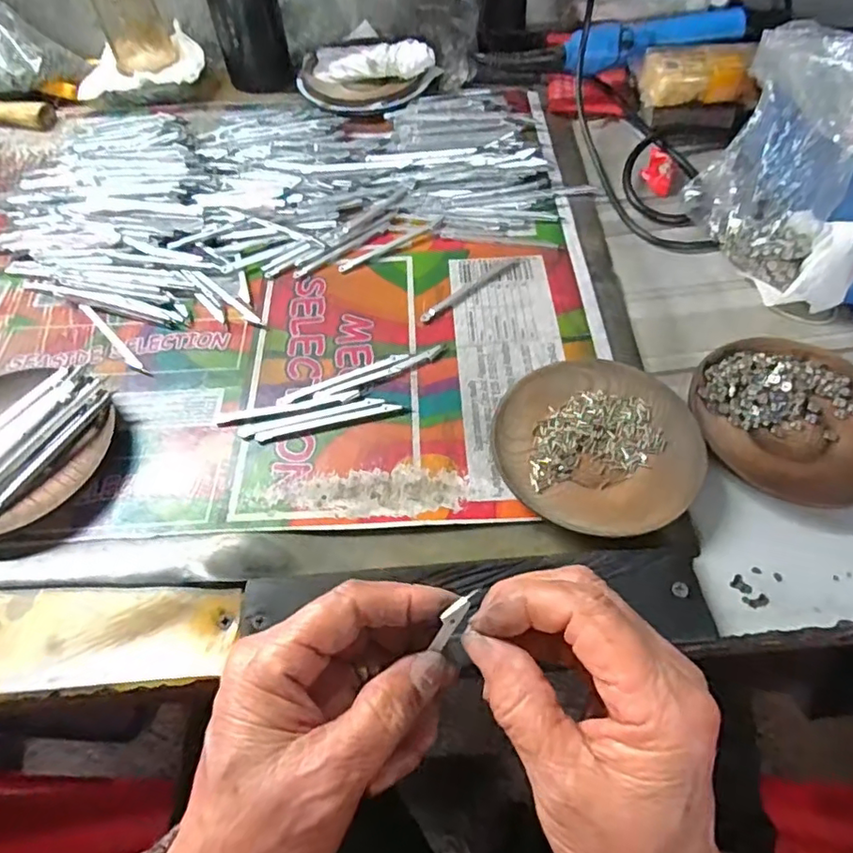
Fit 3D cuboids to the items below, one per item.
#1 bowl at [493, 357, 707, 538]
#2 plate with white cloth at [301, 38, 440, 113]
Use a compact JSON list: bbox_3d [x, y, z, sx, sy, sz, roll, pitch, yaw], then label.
[{"bbox_3d":[0.098,0.010,0.336,0.111,0.018,0.117,-1,57,1],"label":"bowl"},{"bbox_3d":[-0.064,-0.346,0.557,0.126,0.037,0.106,25,61,16],"label":"plate with white cloth"}]

